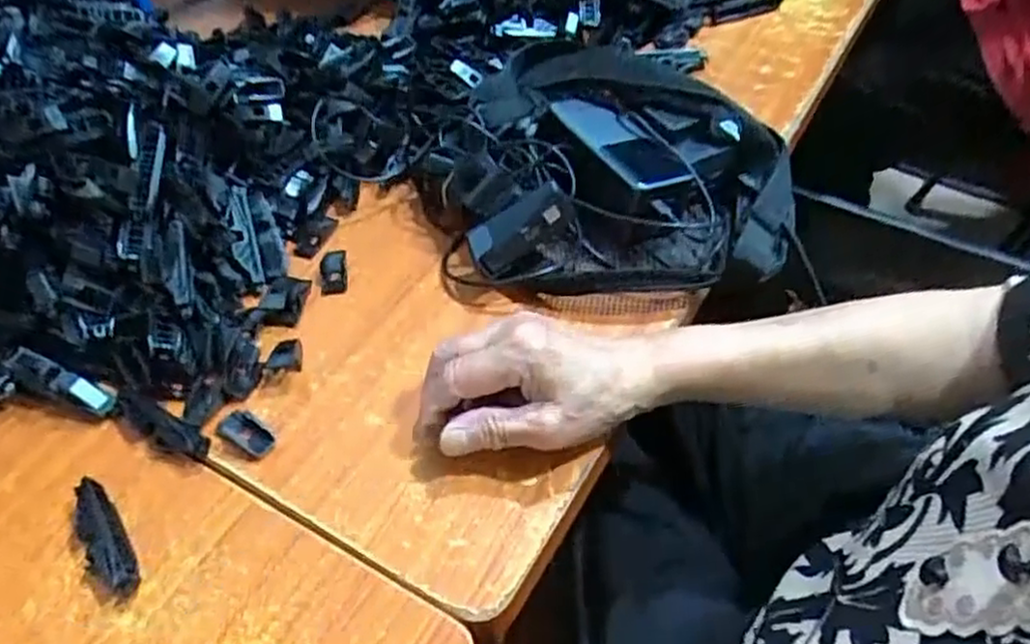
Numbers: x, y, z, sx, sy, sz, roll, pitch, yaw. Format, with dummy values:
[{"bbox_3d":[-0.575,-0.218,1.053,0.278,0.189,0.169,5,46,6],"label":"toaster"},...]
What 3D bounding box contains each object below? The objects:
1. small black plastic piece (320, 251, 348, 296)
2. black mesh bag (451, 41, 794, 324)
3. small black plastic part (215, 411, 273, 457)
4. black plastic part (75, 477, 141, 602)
[{"bbox_3d":[-0.133,-0.036,0.526,0.018,0.005,0.041,-10,50,-4],"label":"small black plastic piece"},{"bbox_3d":[0.085,-0.121,0.537,0.234,0.063,0.244,2,50,6],"label":"black mesh bag"},{"bbox_3d":[-0.162,0.068,0.433,0.035,0.006,0.018,25,56,23],"label":"small black plastic part"},{"bbox_3d":[-0.226,0.119,0.395,0.021,0.012,0.076,-30,54,-19],"label":"black plastic part"}]

